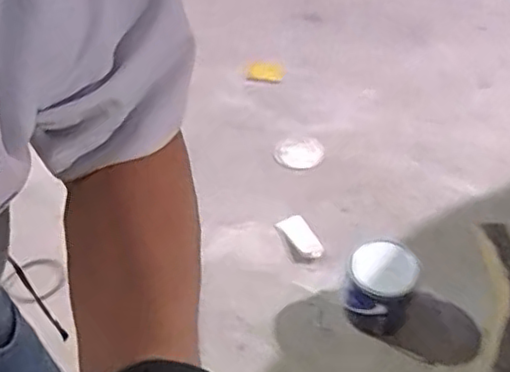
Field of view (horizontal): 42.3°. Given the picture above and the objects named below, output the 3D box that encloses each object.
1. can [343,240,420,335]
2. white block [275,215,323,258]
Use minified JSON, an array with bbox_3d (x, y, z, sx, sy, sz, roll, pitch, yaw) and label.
[{"bbox_3d":[0.247,0.205,1.321,0.129,0.172,0.122,1,49,-1],"label":"can"},{"bbox_3d":[0.107,0.117,1.515,0.052,0.028,0.133,-42,53,3],"label":"white block"}]

